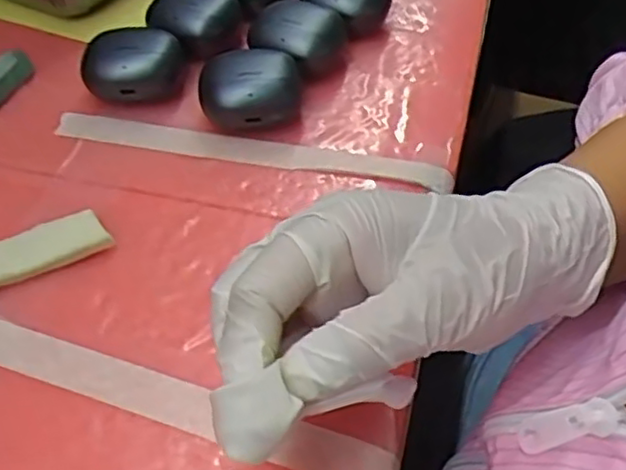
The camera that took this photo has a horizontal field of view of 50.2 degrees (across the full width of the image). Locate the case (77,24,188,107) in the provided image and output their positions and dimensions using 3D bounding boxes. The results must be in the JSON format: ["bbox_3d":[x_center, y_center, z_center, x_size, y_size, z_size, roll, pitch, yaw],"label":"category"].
[{"bbox_3d":[-0.103,-0.094,0.381,0.056,0.032,0.040,-6,51,-5],"label":"case"}]

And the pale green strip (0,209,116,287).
[{"bbox_3d":[-0.131,0.007,0.308,0.070,0.005,0.024,-22,69,-15],"label":"pale green strip"}]

